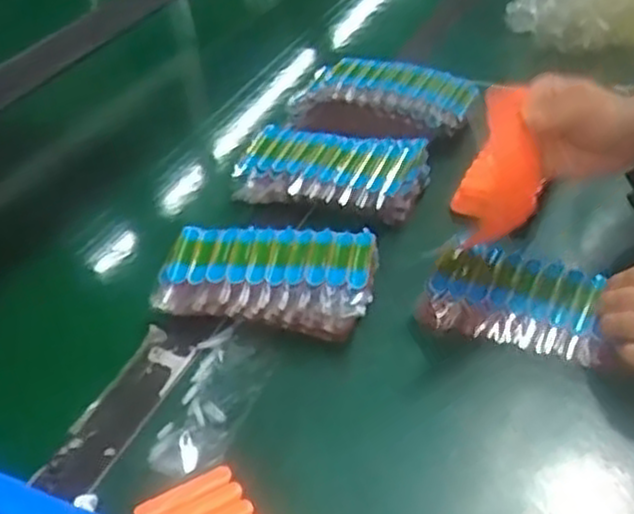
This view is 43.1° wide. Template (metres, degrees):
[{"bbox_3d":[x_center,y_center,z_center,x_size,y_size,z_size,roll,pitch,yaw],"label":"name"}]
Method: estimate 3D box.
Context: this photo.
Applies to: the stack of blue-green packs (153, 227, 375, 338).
[{"bbox_3d":[-0.038,0.018,0.626,0.163,0.057,0.087,5,39,13],"label":"stack of blue-green packs"}]

